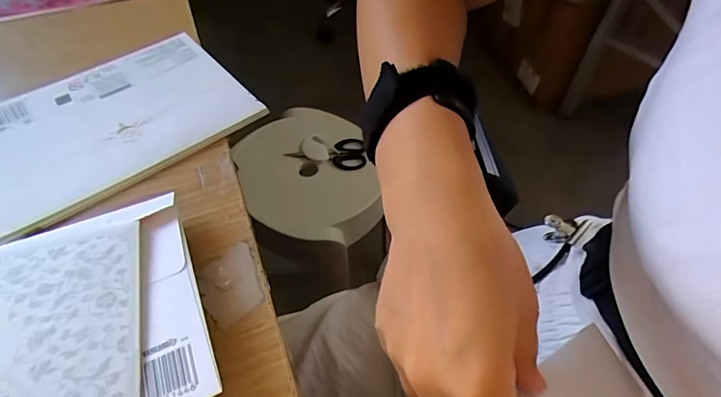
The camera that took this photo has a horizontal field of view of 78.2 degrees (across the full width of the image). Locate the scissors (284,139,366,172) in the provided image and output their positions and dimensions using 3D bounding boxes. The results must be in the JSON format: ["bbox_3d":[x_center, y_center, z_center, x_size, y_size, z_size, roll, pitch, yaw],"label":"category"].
[{"bbox_3d":[-0.056,-0.065,0.721,0.123,0.017,0.062,-8,52,-9],"label":"scissors"}]

